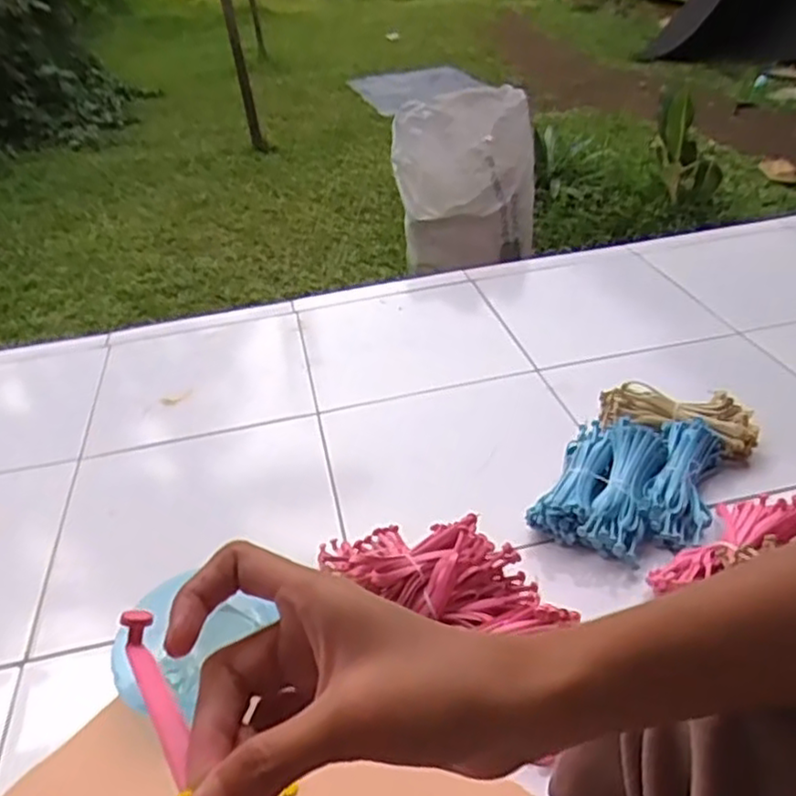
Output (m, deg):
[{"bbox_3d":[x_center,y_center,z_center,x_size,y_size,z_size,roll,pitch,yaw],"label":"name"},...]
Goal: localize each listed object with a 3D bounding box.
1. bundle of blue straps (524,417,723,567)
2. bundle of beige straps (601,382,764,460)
[{"bbox_3d":[0.318,0.105,0.952,0.200,0.069,0.249,16,40,28],"label":"bundle of blue straps"},{"bbox_3d":[0.413,0.028,1.053,0.226,0.056,0.079,12,38,24],"label":"bundle of beige straps"}]

